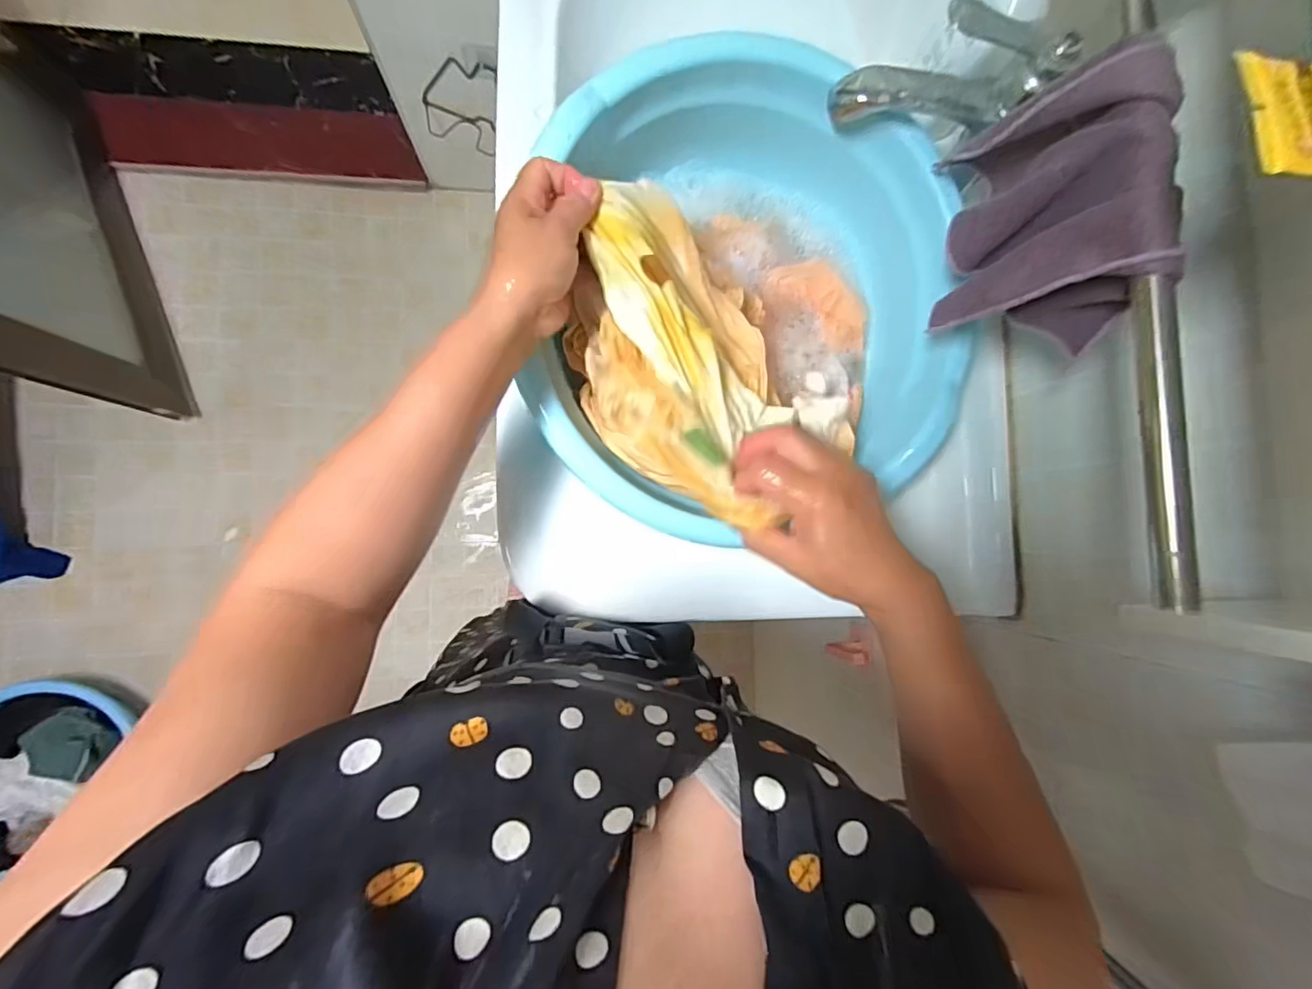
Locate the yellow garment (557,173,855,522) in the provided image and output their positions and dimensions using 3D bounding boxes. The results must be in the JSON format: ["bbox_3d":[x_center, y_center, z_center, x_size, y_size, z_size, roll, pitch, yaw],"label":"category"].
[{"bbox_3d":[0.035,-0.098,0.411,0.177,0.085,0.237,-42,92,-7],"label":"yellow garment"}]

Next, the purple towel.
[{"bbox_3d":[0.258,-0.181,0.370,0.058,0.129,0.159,-6,88,-7],"label":"purple towel"}]

